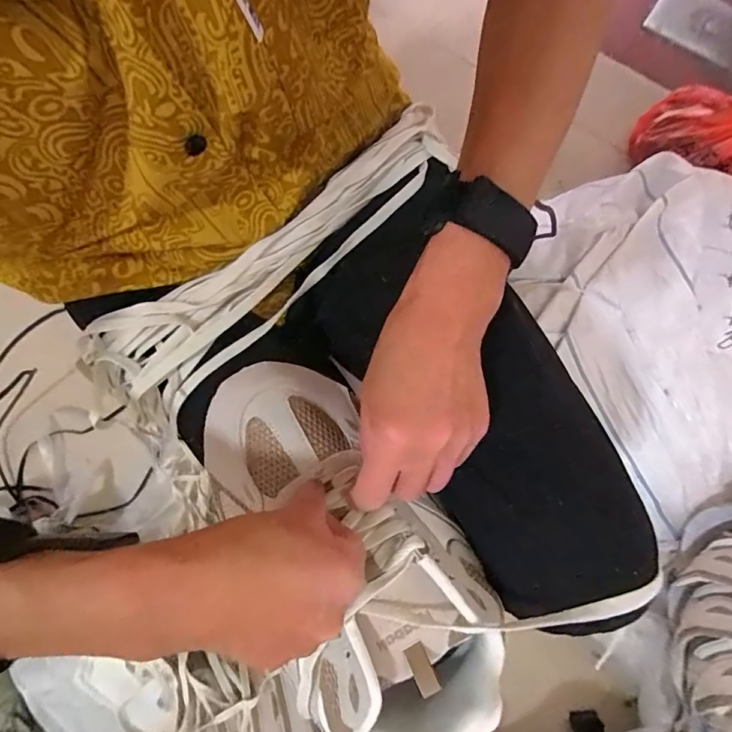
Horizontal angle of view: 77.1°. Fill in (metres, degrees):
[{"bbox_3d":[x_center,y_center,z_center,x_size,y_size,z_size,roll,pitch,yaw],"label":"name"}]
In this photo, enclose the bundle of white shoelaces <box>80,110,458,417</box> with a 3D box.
[{"bbox_3d":[-0.062,-0.077,0.331,0.311,0.039,0.078,-37,82,-7],"label":"bundle of white shoelaces"}]

